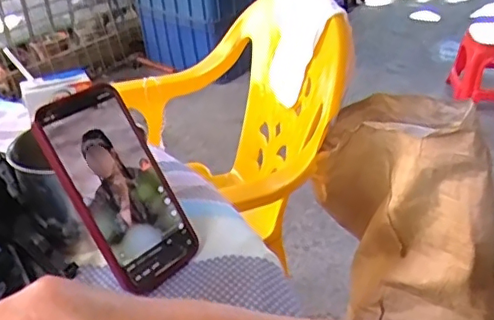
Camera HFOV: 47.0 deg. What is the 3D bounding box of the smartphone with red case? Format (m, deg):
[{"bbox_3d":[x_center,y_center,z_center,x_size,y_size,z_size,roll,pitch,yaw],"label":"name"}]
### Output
[{"bbox_3d":[-0.098,0.021,0.444,0.072,0.159,0.011,-34,10,-38],"label":"smartphone with red case"}]

